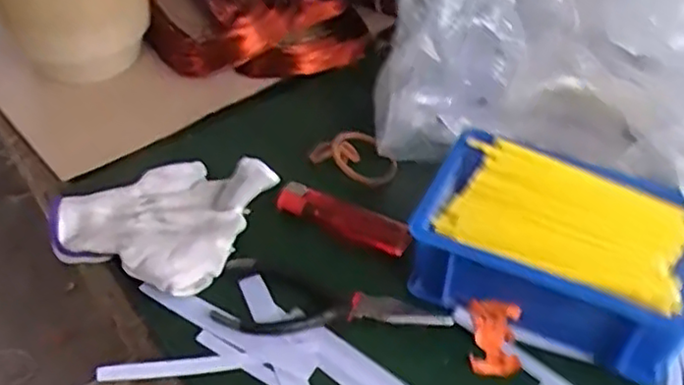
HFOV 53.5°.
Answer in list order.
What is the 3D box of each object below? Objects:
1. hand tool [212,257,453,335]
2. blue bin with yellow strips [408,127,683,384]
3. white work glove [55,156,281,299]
[{"bbox_3d":[-0.005,0.058,0.381,0.126,0.006,0.049,2,48,4],"label":"hand tool"},{"bbox_3d":[0.118,0.032,0.372,0.146,0.059,0.095,21,48,20],"label":"blue bin with yellow strips"},{"bbox_3d":[-0.107,0.013,0.397,0.112,0.036,0.088,15,46,14],"label":"white work glove"}]

